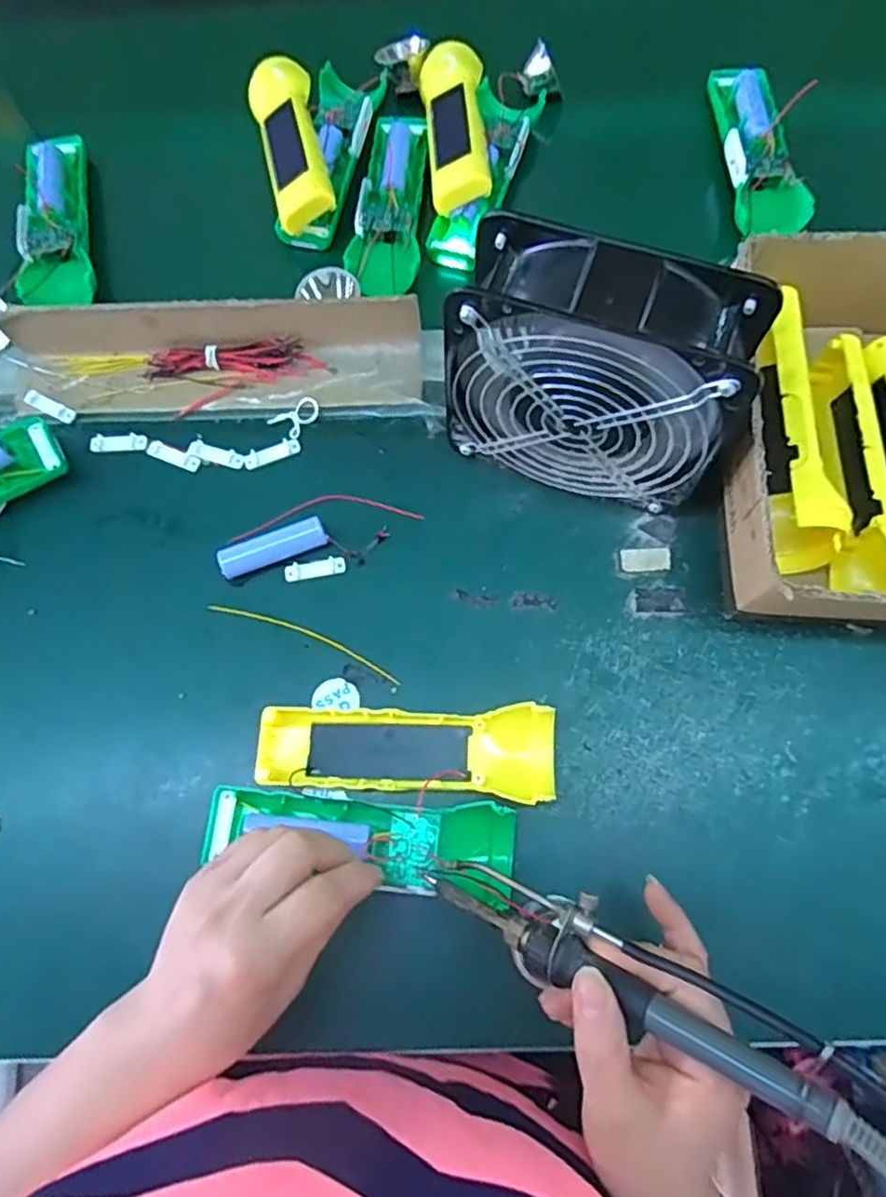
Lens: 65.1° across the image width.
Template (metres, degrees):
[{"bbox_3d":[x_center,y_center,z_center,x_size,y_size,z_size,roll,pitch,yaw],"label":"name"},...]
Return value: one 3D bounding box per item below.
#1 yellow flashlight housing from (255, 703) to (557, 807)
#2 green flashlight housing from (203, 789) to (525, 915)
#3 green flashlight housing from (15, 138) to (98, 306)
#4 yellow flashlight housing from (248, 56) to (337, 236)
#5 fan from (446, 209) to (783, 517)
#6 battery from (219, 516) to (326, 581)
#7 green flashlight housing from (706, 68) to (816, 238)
[{"bbox_3d":[-0.020,0.087,0.388,0.162,0.025,0.049,-1,72,2],"label":"yellow flashlight housing"},{"bbox_3d":[-0.043,0.124,0.371,0.166,0.026,0.048,10,73,4],"label":"green flashlight housing"},{"bbox_3d":[-0.286,-0.278,0.508,0.048,0.023,0.163,-15,72,-3],"label":"green flashlight housing"},{"bbox_3d":[-0.114,-0.342,0.516,0.046,0.027,0.159,-14,72,-3],"label":"yellow flashlight housing"},{"bbox_3d":[0.084,-0.118,0.384,0.154,0.147,0.067,18,74,8],"label":"fan"},{"bbox_3d":[-0.105,-0.031,0.430,0.066,0.016,0.018,-21,73,-5],"label":"battery"},{"bbox_3d":[0.237,-0.346,0.526,0.052,0.024,0.162,-3,72,1],"label":"green flashlight housing"}]

